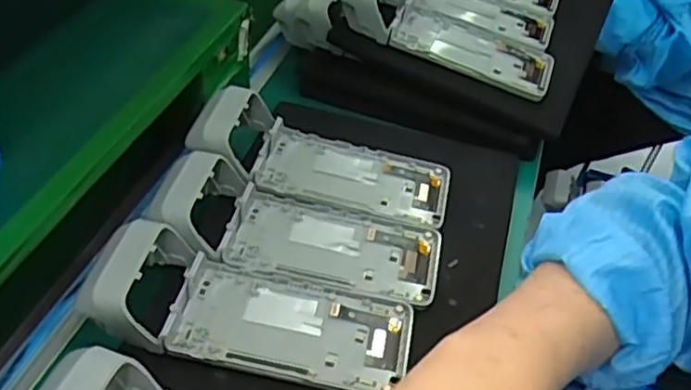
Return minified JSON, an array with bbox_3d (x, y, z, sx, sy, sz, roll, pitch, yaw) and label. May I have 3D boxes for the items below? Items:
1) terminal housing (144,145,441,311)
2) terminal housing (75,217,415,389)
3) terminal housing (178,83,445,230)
[{"bbox_3d":[-0.033,0.021,0.525,0.221,0.052,0.082,10,42,3],"label":"terminal housing"},{"bbox_3d":[-0.064,0.076,0.471,0.225,0.051,0.083,9,42,2],"label":"terminal housing"},{"bbox_3d":[-0.019,-0.028,0.591,0.229,0.049,0.086,19,42,-6],"label":"terminal housing"}]

